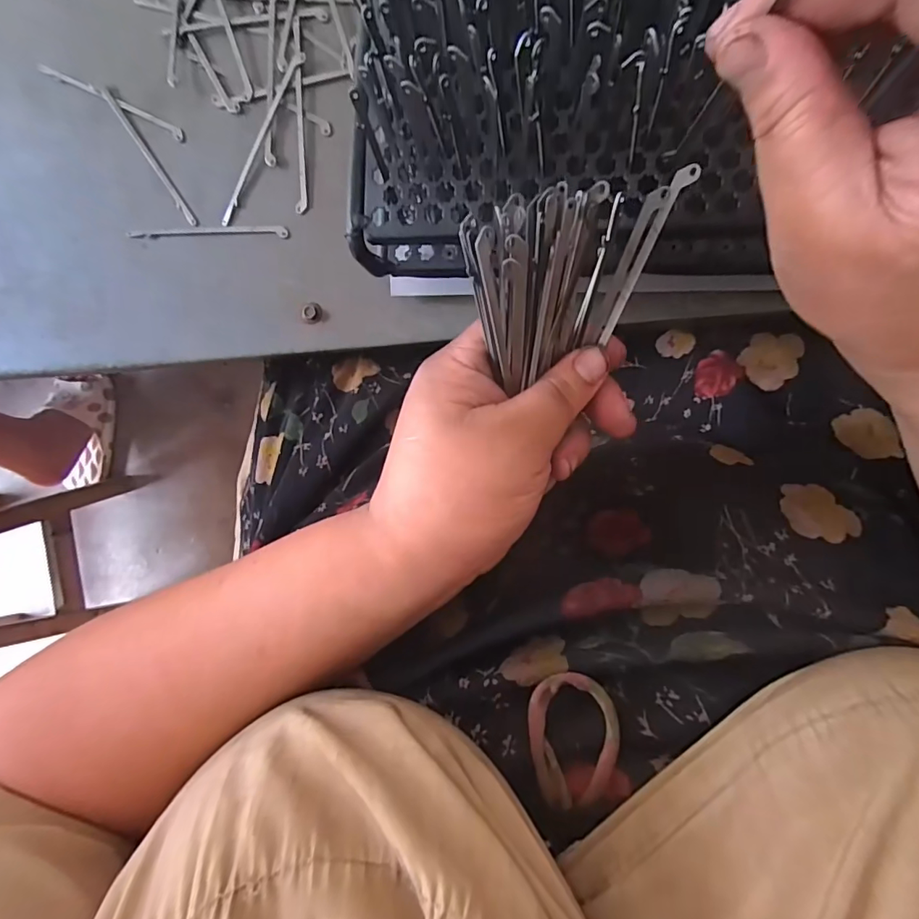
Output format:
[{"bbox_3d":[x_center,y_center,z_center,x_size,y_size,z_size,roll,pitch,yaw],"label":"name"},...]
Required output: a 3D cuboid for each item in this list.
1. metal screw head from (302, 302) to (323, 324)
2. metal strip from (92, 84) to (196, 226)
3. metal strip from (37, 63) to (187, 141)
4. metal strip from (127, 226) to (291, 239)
[{"bbox_3d":[-0.095,-0.094,0.312,0.013,0.005,0.013,0,92,7],"label":"metal screw head"},{"bbox_3d":[-0.205,-0.201,0.319,0.009,0.006,0.110,-35,88,7],"label":"metal strip"},{"bbox_3d":[-0.229,-0.236,0.321,0.111,0.006,0.007,28,96,6],"label":"metal strip"},{"bbox_3d":[-0.165,-0.149,0.320,0.110,0.004,0.008,3,93,7],"label":"metal strip"}]

